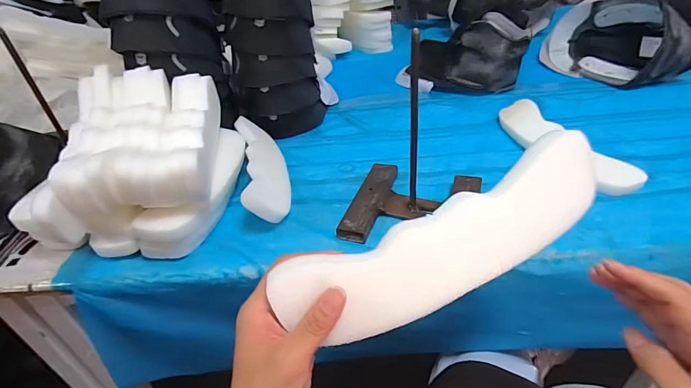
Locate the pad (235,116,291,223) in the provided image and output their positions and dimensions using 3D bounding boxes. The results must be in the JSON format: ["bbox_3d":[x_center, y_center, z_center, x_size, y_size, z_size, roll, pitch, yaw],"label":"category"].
[{"bbox_3d":[-0.132,-0.043,0.606,0.080,0.020,0.266,20,28,-29],"label":"pad"}]

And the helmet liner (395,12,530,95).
[{"bbox_3d":[0.251,-0.310,0.848,0.271,0.130,0.139,6,38,16],"label":"helmet liner"}]

